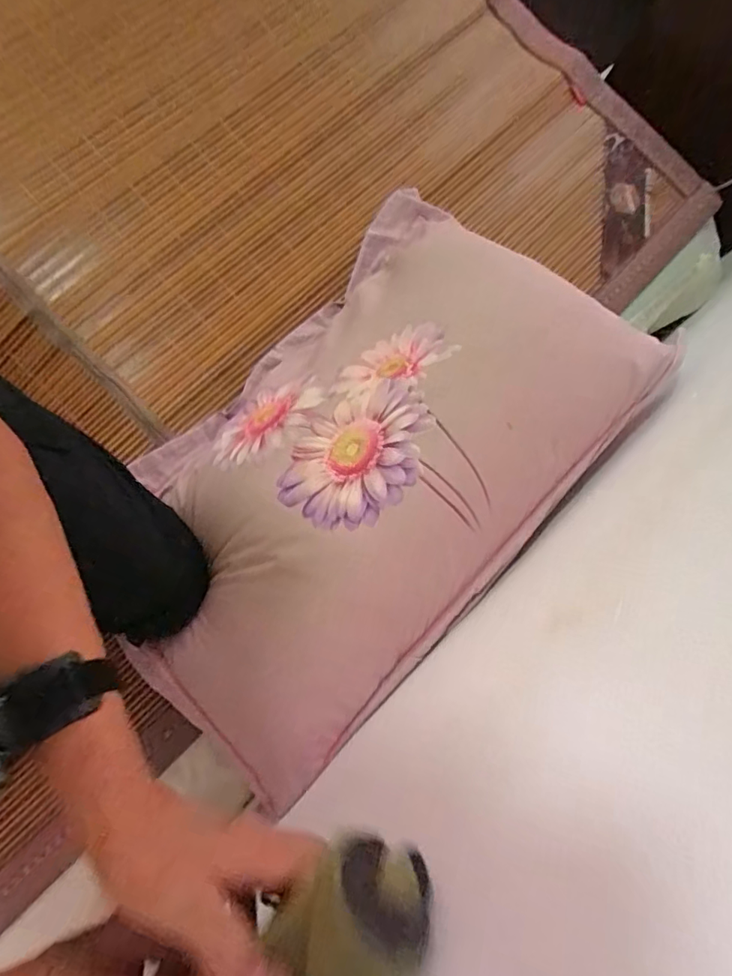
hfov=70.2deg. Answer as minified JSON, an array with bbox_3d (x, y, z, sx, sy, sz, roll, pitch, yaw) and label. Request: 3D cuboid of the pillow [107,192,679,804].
[{"bbox_3d":[-0.010,-0.045,0.618,0.421,0.142,0.688,43,77,0],"label":"pillow"}]

